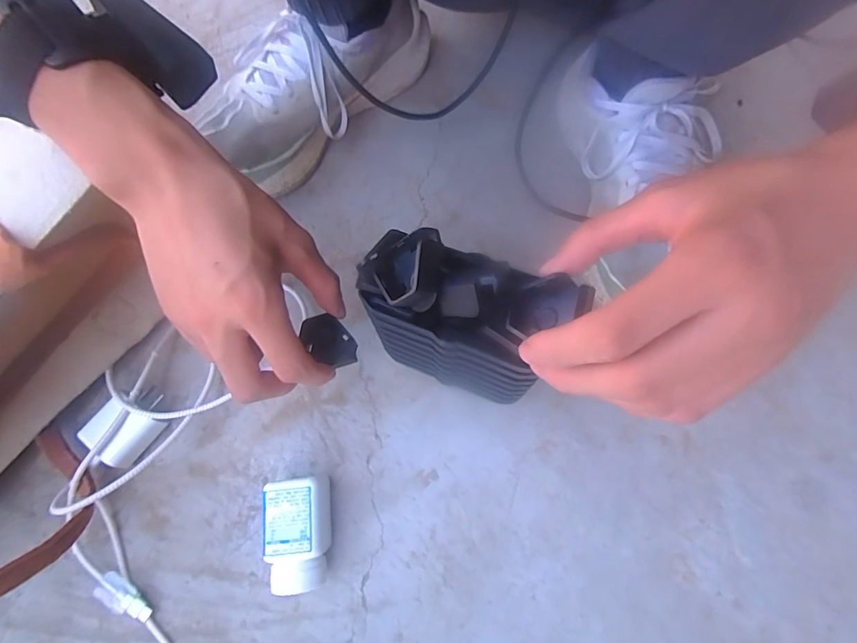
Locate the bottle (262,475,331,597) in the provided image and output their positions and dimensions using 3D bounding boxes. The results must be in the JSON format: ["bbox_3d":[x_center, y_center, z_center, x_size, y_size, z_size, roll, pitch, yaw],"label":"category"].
[{"bbox_3d":[-0.086,0.146,0.301,0.045,0.042,0.069,-7,70,-1],"label":"bottle"}]

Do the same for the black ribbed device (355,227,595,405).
[{"bbox_3d":[0.019,0.000,0.261,0.108,0.123,0.050,21,72,9],"label":"black ribbed device"}]

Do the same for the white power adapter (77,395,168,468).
[{"bbox_3d":[-0.235,0.084,0.332,0.043,0.028,0.042,27,74,11],"label":"white power adapter"}]

